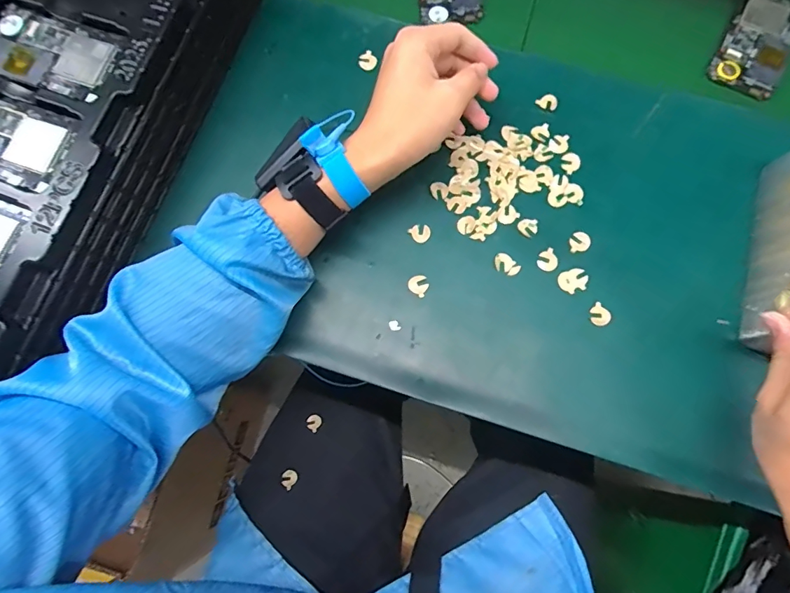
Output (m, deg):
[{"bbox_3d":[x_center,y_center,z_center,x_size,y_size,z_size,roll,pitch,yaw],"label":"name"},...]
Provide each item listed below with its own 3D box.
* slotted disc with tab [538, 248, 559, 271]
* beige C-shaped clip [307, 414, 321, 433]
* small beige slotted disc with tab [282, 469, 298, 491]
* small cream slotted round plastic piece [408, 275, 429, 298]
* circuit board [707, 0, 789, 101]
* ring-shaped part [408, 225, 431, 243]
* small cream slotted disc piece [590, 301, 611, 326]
[{"bbox_3d":[0.138,-0.033,0.412,0.019,0.004,0.019,0,76,1],"label":"slotted disc with tab"},{"bbox_3d":[-0.101,0.157,0.564,0.018,0.004,0.019,5,66,-12],"label":"beige C-shaped clip"},{"bbox_3d":[-0.123,0.211,0.525,0.019,0.004,0.019,6,58,-10],"label":"small beige slotted disc with tab"},{"bbox_3d":[0.022,-0.010,0.411,0.019,0.005,0.018,0,76,1],"label":"small cream slotted round plastic piece"},{"bbox_3d":[0.372,-0.259,0.464,0.063,0.009,0.121,29,78,7],"label":"circuit board"},{"bbox_3d":[0.024,-0.059,0.420,0.019,0.005,0.018,-36,77,-7],"label":"ring-shaped part"},{"bbox_3d":[0.179,0.017,0.397,0.018,0.004,0.019,0,75,2],"label":"small cream slotted disc piece"}]

